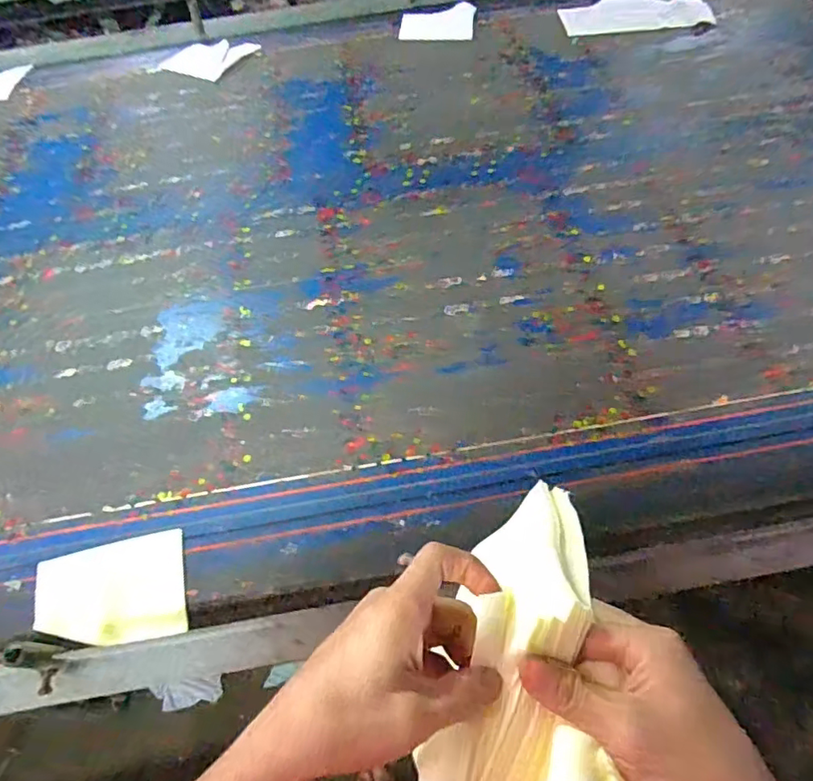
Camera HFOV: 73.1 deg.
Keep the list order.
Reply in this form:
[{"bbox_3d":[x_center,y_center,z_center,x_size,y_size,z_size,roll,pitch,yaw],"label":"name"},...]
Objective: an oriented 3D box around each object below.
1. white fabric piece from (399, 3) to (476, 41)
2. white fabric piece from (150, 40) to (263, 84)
[{"bbox_3d":[0.069,-0.802,1.195,0.156,0.010,0.150,4,56,8],"label":"white fabric piece"},{"bbox_3d":[-0.425,-0.706,1.167,0.152,0.011,0.177,22,60,19],"label":"white fabric piece"}]

